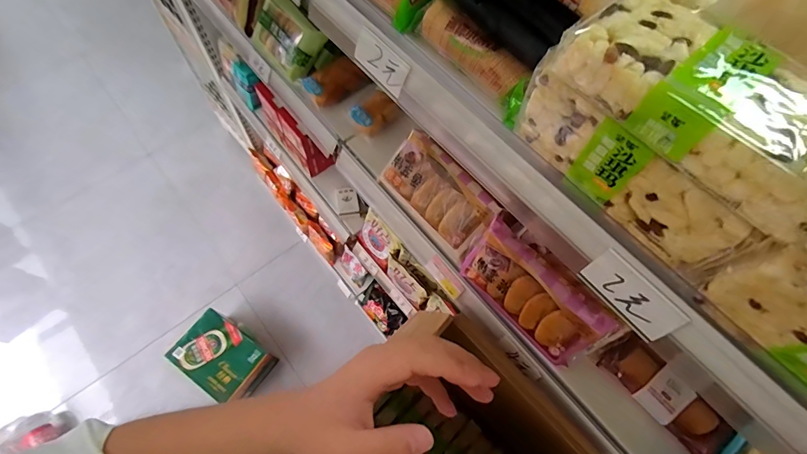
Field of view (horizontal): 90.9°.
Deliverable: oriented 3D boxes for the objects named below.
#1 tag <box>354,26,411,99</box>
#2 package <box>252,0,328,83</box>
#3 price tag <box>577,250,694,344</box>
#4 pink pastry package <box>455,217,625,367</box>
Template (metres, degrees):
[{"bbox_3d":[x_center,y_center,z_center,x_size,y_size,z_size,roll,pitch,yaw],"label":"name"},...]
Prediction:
[{"bbox_3d":[-0.022,-0.159,0.384,0.006,0.036,0.068,-26,66,-39],"label":"tag"},{"bbox_3d":[-0.203,-0.336,0.695,0.084,0.084,0.145,-33,72,-16],"label":"package"},{"bbox_3d":[0.169,0.052,0.296,0.069,0.035,0.004,47,40,19],"label":"price tag"},{"bbox_3d":[0.173,0.085,0.533,0.194,0.108,0.050,44,44,15],"label":"pink pastry package"}]

